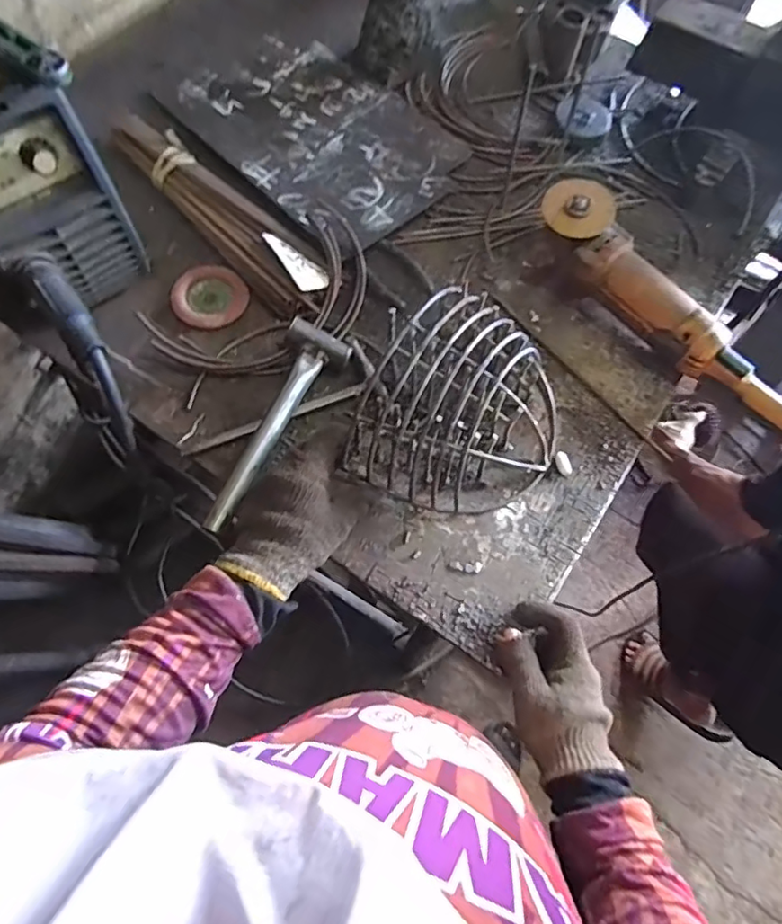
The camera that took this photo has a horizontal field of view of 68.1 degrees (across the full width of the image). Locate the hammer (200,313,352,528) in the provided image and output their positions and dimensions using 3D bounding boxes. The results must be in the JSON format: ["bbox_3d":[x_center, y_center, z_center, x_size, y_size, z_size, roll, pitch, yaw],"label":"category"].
[{"bbox_3d":[-0.123,-0.038,0.589,0.057,0.036,0.244,22,70,5],"label":"hammer"}]

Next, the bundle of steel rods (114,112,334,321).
[{"bbox_3d":[-0.197,-0.305,0.693,0.087,0.032,0.344,-41,77,-16],"label":"bundle of steel rods"}]

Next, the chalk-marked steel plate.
[{"bbox_3d":[-0.105,-0.448,0.773,0.386,0.011,0.255,43,69,14],"label":"chalk-marked steel plate"}]

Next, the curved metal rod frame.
[{"bbox_3d":[0.080,-0.050,0.568,0.181,0.106,0.208,30,71,8],"label":"curved metal rod frame"}]

